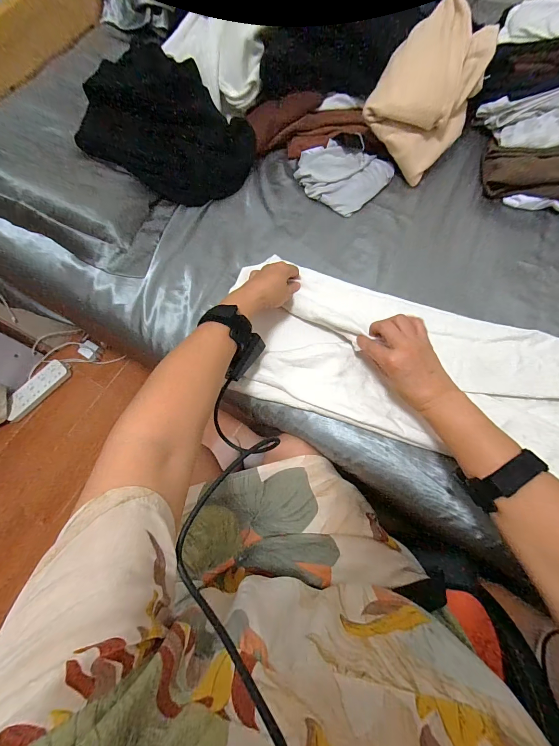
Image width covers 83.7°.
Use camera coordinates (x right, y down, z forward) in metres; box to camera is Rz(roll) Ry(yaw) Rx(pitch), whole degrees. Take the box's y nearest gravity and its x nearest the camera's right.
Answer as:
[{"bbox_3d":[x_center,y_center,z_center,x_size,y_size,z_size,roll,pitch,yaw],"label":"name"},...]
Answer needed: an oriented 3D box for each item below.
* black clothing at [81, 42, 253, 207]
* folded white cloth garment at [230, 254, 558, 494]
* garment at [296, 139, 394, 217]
[{"bbox_3d":[-0.197,-0.469,0.589,0.283,0.099,0.248,14,73,7],"label":"black clothing"},{"bbox_3d":[0.238,0.001,0.442,0.559,0.035,0.237,14,73,7],"label":"folded white cloth garment"},{"bbox_3d":[0.110,-0.374,0.576,0.162,0.036,0.128,37,77,14],"label":"garment"}]

